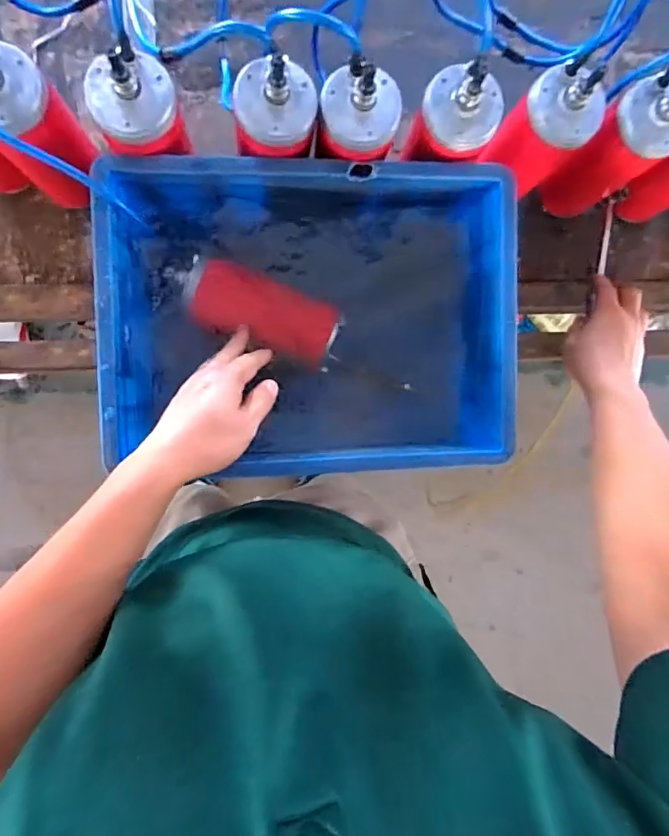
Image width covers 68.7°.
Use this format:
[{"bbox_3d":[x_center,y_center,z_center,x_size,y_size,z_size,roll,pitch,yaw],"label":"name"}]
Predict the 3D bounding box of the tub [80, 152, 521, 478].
[{"bbox_3d":[-0.023,-0.099,0.519,0.396,0.107,0.281,0,93,-6],"label":"tub"}]

